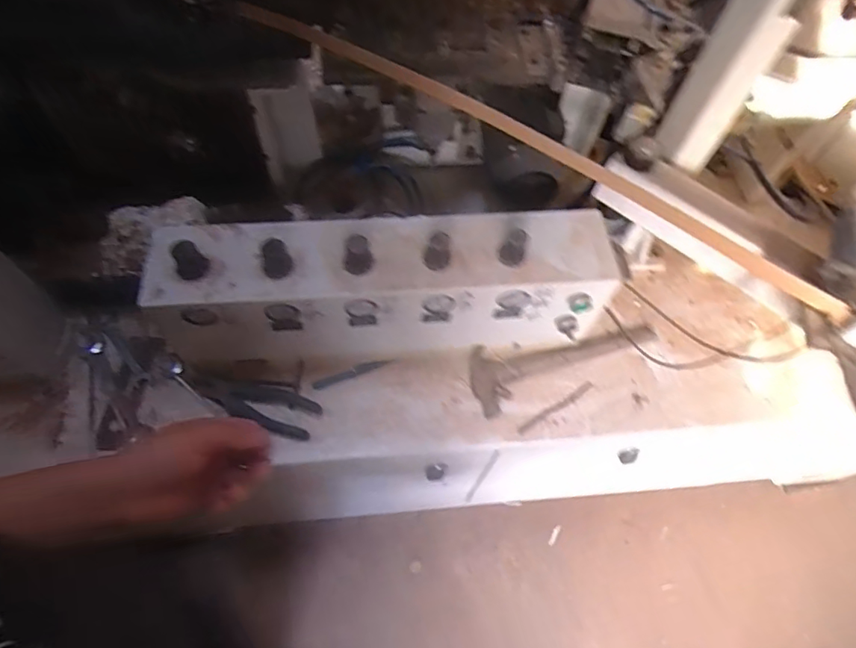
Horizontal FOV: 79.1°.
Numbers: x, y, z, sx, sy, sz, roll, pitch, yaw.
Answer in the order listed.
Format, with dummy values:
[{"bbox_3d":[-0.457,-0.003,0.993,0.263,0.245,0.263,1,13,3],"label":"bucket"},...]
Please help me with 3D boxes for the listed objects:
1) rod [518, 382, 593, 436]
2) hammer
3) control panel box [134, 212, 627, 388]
[{"bbox_3d":[0.195,0.129,0.790,0.147,0.006,0.012,-28,67,-18],"label":"rod"},{"bbox_3d":[0.213,0.045,0.832,0.320,0.022,0.101,-20,64,-14],"label":"hammer"},{"bbox_3d":[-0.056,-0.038,0.742,0.593,0.230,0.142,-3,61,-6],"label":"control panel box"}]

